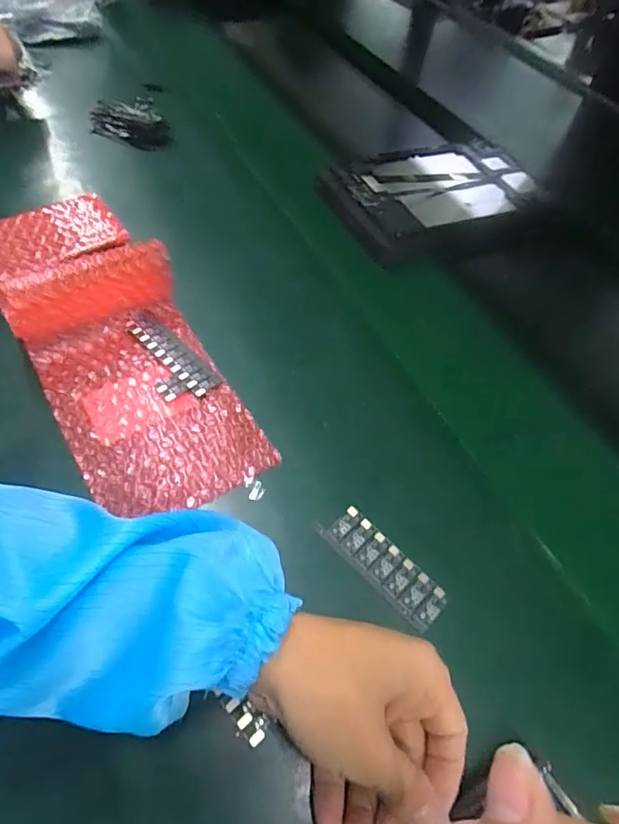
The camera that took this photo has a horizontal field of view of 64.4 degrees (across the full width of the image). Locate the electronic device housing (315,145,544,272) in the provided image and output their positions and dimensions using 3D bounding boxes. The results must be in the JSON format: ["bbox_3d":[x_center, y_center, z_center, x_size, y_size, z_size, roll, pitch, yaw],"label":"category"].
[{"bbox_3d":[0.149,-0.264,0.576,0.279,0.025,0.167,-23,61,-23],"label":"electronic device housing"}]

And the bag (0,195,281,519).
[{"bbox_3d":[-0.158,-0.072,0.375,0.123,0.073,0.329,-28,63,-22],"label":"bag"}]

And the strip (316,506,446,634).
[{"bbox_3d":[0.047,0.096,0.308,0.028,0.004,0.084,-35,66,-28],"label":"strip"}]

